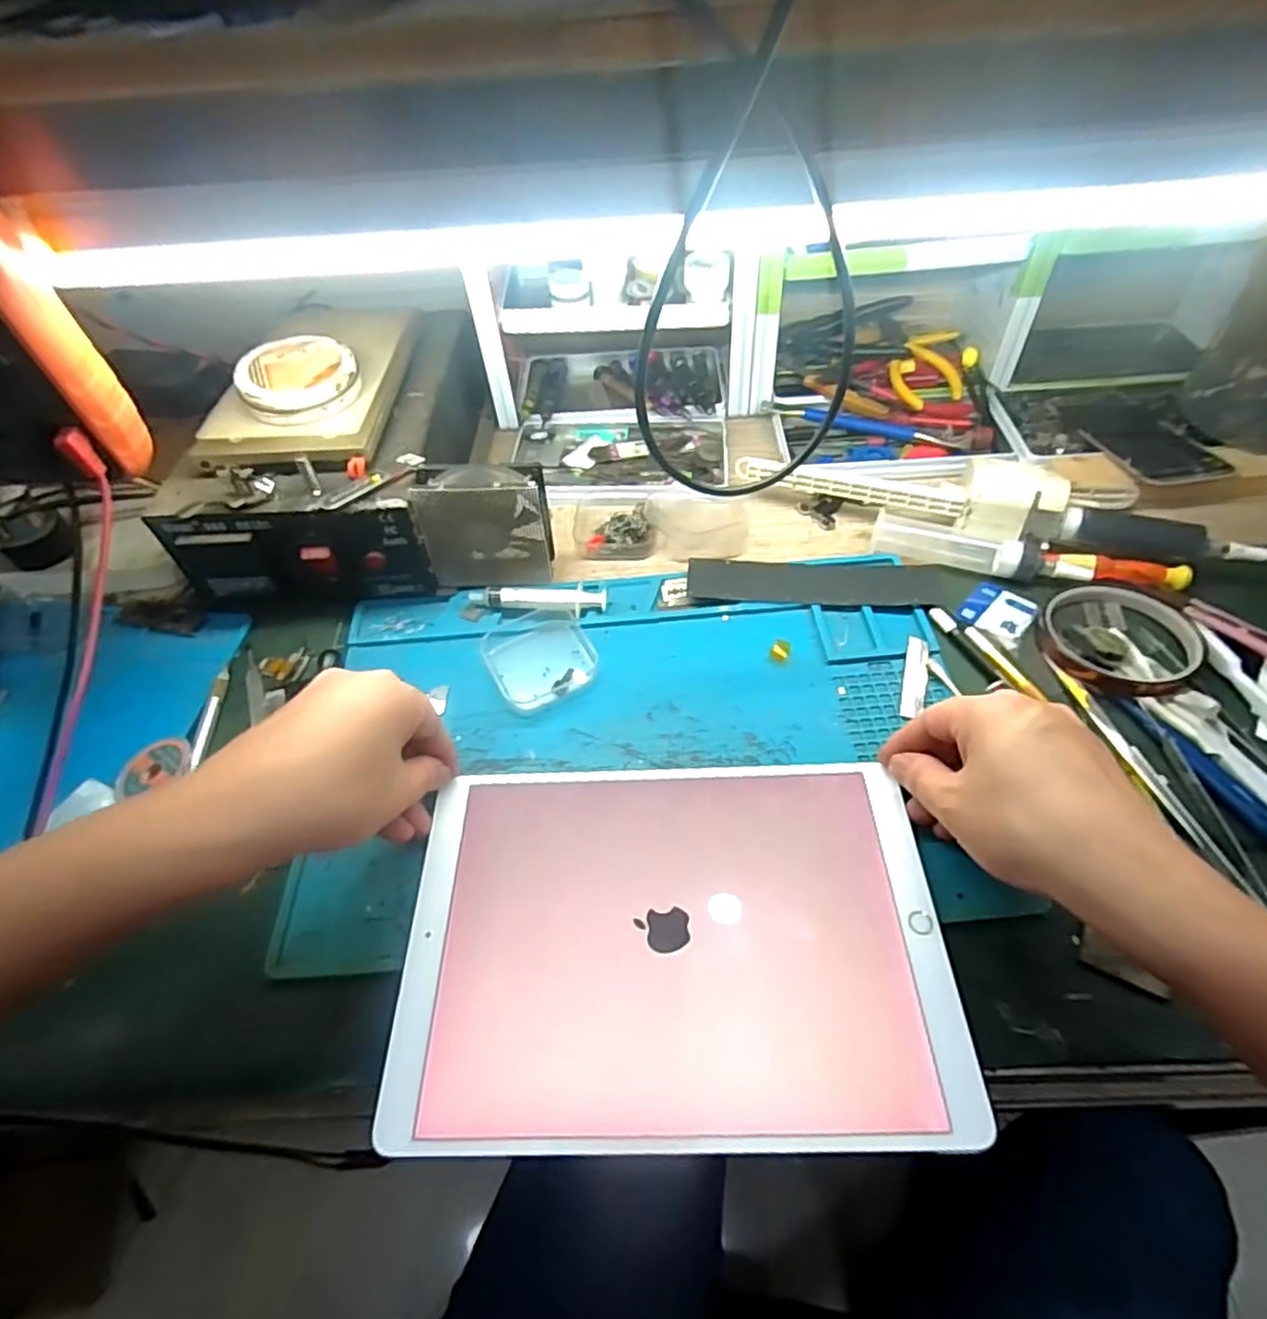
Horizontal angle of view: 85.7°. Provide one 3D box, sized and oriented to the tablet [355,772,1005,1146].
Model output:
[{"bbox_3d":[0.018,0.130,0.324,0.245,0.012,0.168,-2,53,2],"label":"tablet"}]

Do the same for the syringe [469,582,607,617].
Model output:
[{"bbox_3d":[-0.064,-0.041,0.458,0.092,0.009,0.022,1,52,5],"label":"syringe"}]

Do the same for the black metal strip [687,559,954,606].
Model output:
[{"bbox_3d":[0.123,-0.053,0.461,0.169,0.006,0.035,1,52,5],"label":"black metal strip"}]

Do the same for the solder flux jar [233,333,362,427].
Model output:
[{"bbox_3d":[-0.220,-0.182,0.449,0.073,0.030,0.071,-2,52,2],"label":"solder flux jar"}]

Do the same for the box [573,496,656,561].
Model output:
[{"bbox_3d":[-0.015,-0.102,0.513,0.059,0.019,0.062,-2,52,2],"label":"box"}]

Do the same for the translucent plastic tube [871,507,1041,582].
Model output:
[{"bbox_3d":[0.221,-0.080,0.467,0.107,0.020,0.030,15,54,15],"label":"translucent plastic tube"}]

